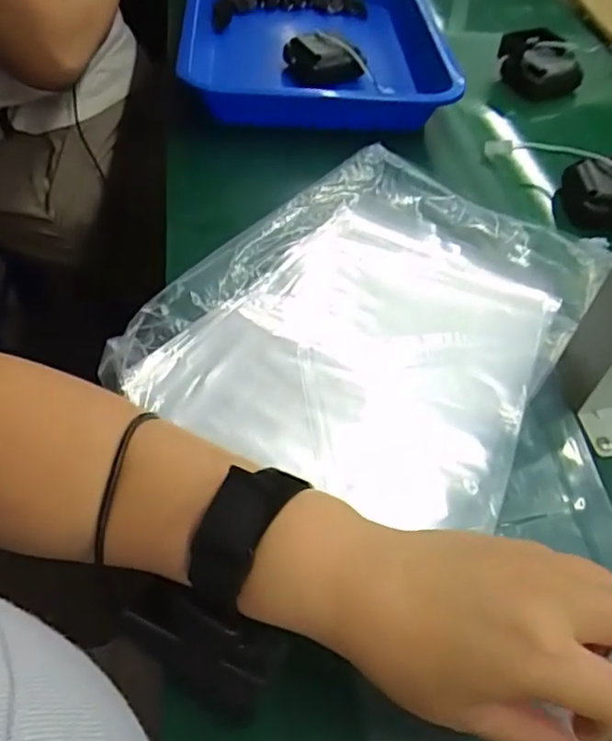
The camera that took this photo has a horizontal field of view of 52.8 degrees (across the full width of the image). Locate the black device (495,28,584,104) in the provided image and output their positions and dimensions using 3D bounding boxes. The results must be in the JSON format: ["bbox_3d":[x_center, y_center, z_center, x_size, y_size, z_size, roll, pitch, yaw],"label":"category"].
[{"bbox_3d":[0.275,-0.360,0.729,0.073,0.042,0.092,-15,54,-15],"label":"black device"}]

